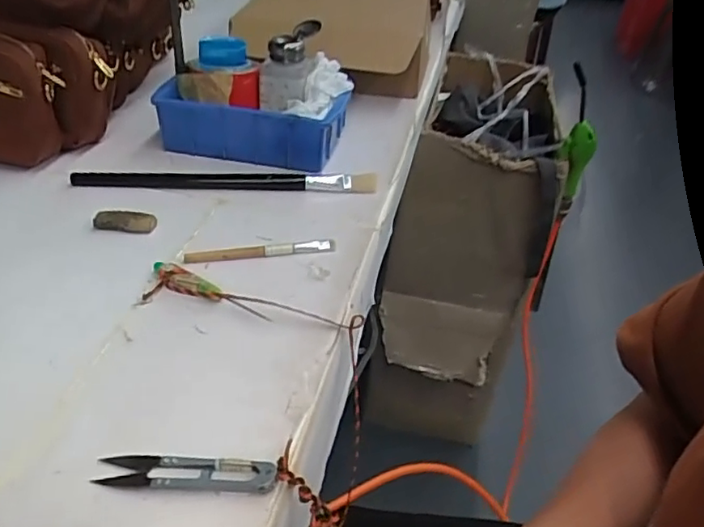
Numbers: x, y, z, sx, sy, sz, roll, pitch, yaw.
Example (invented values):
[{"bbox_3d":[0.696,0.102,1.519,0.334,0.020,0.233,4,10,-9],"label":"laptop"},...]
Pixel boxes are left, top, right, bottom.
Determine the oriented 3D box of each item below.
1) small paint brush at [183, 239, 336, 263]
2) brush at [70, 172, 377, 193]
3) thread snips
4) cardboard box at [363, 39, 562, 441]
[{"bbox_3d":[-0.078,-0.012,0.514,0.127,0.006,0.013,-7,37,-12],"label":"small paint brush"},{"bbox_3d":[-0.124,-0.086,0.601,0.298,0.008,0.024,0,36,-4],"label":"brush"},{"bbox_3d":[-0.095,0.121,0.347,0.101,0.011,0.022,3,36,2],"label":"thread snips"},{"bbox_3d":[0.218,-0.014,1.212,0.235,0.643,0.449,12,38,7],"label":"cardboard box"}]

